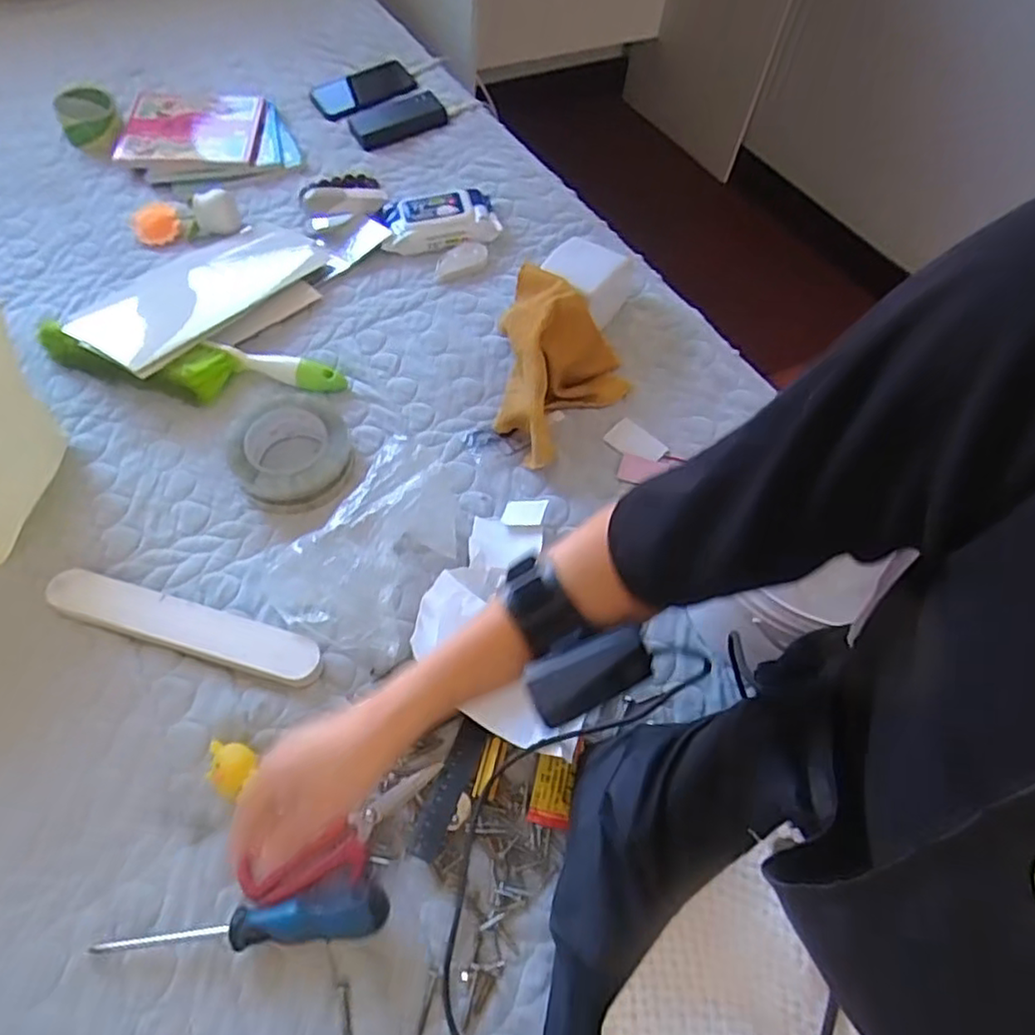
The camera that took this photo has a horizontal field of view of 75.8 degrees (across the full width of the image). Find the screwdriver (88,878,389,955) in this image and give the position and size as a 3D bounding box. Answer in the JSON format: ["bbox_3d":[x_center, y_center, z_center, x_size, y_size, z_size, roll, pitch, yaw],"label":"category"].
[{"bbox_3d":[-0.193,0.285,0.473,0.199,0.031,0.035,-3,59,-5],"label":"screwdriver"}]

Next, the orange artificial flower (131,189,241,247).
[{"bbox_3d":[-0.439,-0.394,0.865,0.141,0.040,0.070,8,59,1],"label":"orange artificial flower"}]

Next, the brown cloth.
[{"bbox_3d":[0.052,-0.169,0.723,0.139,0.096,0.218,6,59,0],"label":"brown cloth"}]

